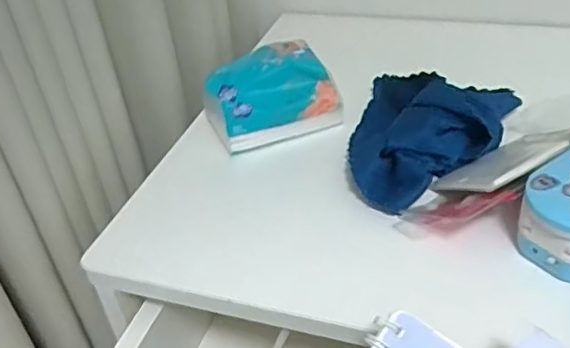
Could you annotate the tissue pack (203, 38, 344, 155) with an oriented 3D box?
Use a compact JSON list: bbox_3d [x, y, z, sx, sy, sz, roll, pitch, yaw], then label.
[{"bbox_3d":[-0.013,-0.077,0.597,0.124,0.066,0.083,-14,38,-11],"label":"tissue pack"}]

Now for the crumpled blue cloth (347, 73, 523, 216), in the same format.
[{"bbox_3d":[0.116,-0.044,0.537,0.135,0.066,0.173,15,42,25],"label":"crumpled blue cloth"}]

